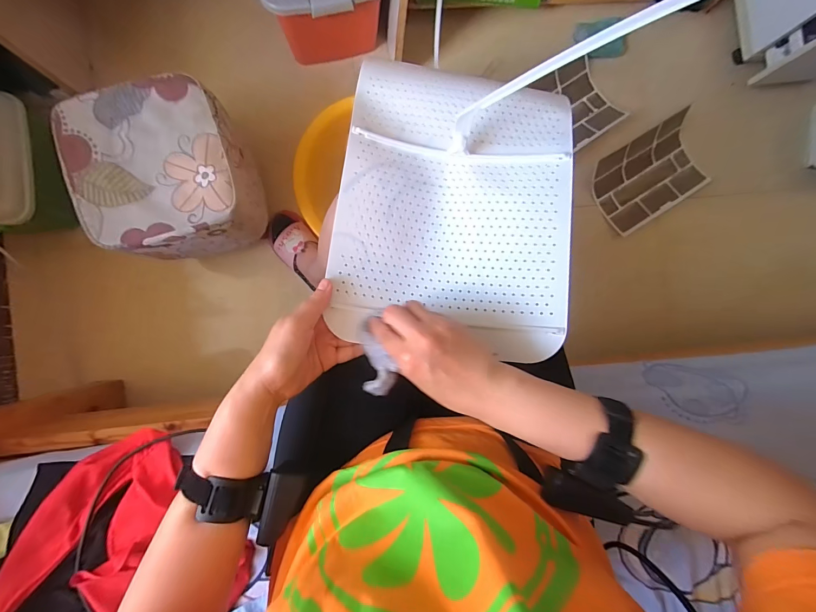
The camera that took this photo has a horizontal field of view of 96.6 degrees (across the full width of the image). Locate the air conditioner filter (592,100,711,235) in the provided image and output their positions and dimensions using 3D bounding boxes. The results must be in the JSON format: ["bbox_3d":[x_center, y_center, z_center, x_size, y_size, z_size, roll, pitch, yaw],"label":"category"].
[{"bbox_3d":[0.641,-0.345,0.950,0.300,0.077,0.198,-32,92,-4],"label":"air conditioner filter"}]

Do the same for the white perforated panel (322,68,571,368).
[{"bbox_3d":[0.053,-0.123,0.415,0.252,0.086,0.332,9,89,-5],"label":"white perforated panel"}]

